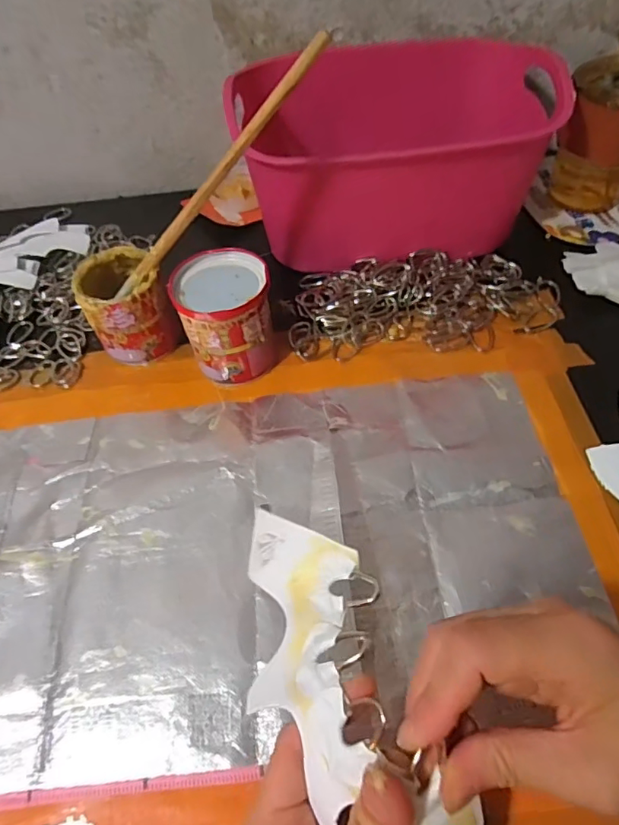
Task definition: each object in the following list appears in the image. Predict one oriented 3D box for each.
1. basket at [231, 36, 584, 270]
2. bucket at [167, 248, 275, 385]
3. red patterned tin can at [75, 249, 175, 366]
[{"bbox_3d":[0.079,-0.237,0.478,0.240,0.117,0.171,-7,55,-1],"label":"basket"},{"bbox_3d":[-0.061,-0.070,0.398,0.066,0.075,0.068,-2,55,3],"label":"bucket"},{"bbox_3d":[-0.144,-0.082,0.414,0.059,0.068,0.063,-2,55,3],"label":"red patterned tin can"}]

